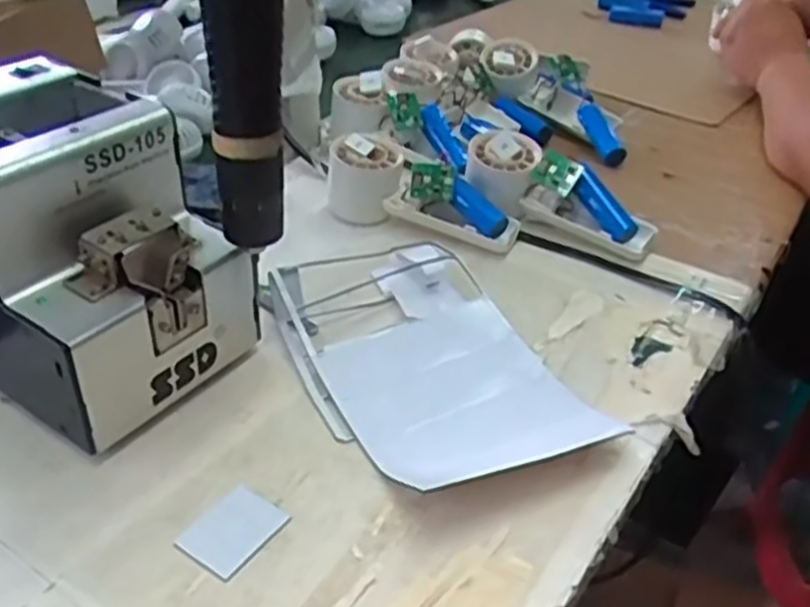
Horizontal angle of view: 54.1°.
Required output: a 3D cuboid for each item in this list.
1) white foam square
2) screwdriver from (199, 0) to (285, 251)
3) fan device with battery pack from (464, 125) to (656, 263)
[{"bbox_3d":[-0.084,0.111,0.391,0.036,0.004,0.046,24,41,26],"label":"white foam square"},{"bbox_3d":[-0.077,-0.120,0.384,0.035,0.192,0.030,0,35,-2],"label":"screwdriver"},{"bbox_3d":[0.118,-0.085,0.618,0.160,0.057,0.048,32,43,14],"label":"fan device with battery pack"}]

